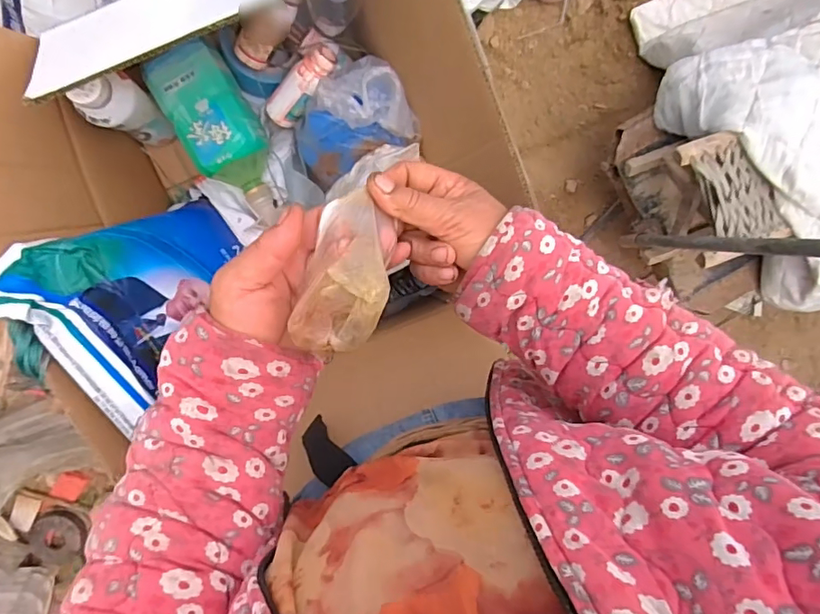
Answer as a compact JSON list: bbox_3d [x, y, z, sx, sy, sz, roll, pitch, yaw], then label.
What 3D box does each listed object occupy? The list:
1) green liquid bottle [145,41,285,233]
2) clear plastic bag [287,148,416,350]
[{"bbox_3d":[-0.240,-0.224,0.657,0.097,0.070,0.198,-29,112,-2],"label":"green liquid bottle"},{"bbox_3d":[-0.032,-0.045,0.323,0.049,0.034,0.147,15,67,-6],"label":"clear plastic bag"}]

